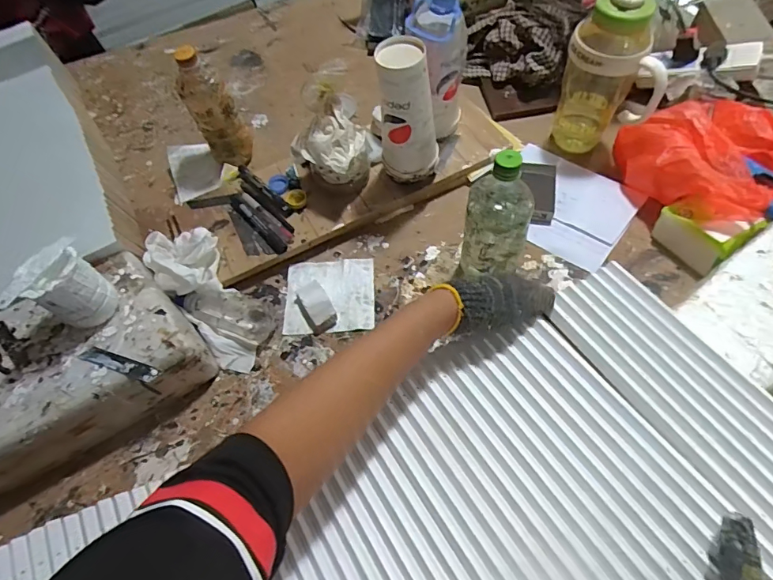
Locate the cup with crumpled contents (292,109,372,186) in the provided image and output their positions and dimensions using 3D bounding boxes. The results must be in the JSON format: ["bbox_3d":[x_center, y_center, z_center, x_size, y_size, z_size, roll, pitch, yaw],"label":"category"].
[{"bbox_3d":[-0.069,-0.197,0.675,0.112,0.105,0.090,-17,62,-5],"label":"cup with crumpled contents"}]

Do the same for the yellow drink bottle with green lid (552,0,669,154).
[{"bbox_3d":[0.335,-0.315,0.695,0.130,0.233,0.092,14,64,11],"label":"yellow drink bottle with green lid"}]

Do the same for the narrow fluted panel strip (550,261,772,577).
[{"bbox_3d":[0.293,0.095,0.446,0.113,0.012,0.291,-28,56,-10],"label":"narrow fluted panel strip"}]

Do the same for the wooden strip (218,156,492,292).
[{"bbox_3d":[-0.034,-0.106,0.705,0.446,0.023,0.017,-26,63,-10],"label":"wooden strip"}]

